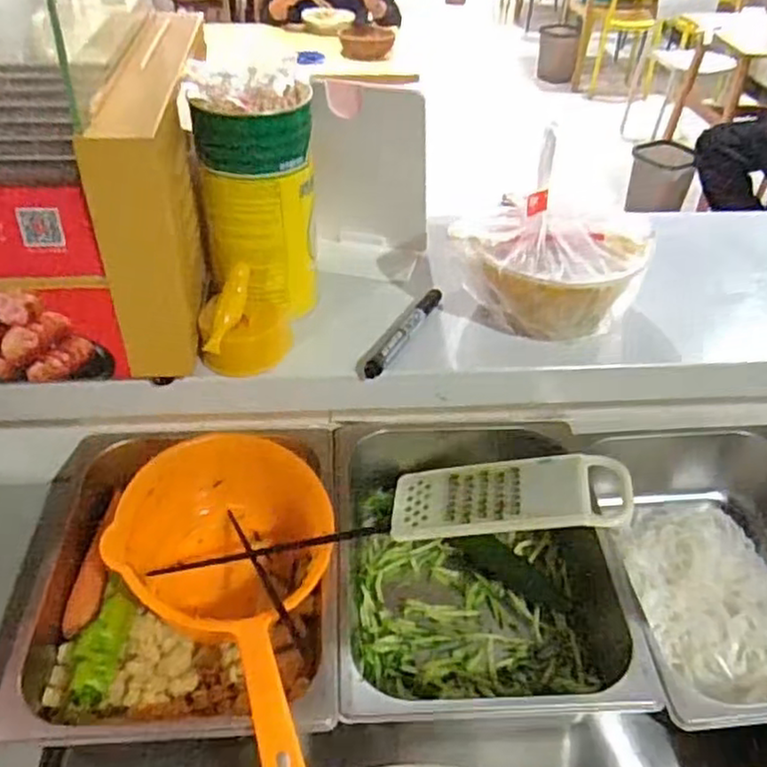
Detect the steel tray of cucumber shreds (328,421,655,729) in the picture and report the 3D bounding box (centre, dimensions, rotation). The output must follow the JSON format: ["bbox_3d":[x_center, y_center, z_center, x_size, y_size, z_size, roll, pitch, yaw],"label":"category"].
[{"bbox_3d":[0.084,0.183,0.698,0.270,0.101,0.333,0,41,-4],"label":"steel tray of cucumber shreds"}]

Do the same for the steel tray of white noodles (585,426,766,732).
[{"bbox_3d":[0.345,0.189,0.711,0.267,0.099,0.336,-2,41,-5],"label":"steel tray of white noodles"}]

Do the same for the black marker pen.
[{"bbox_3d":[0.023,-0.051,0.650,0.016,0.010,0.144,21,44,20],"label":"black marker pen"}]

